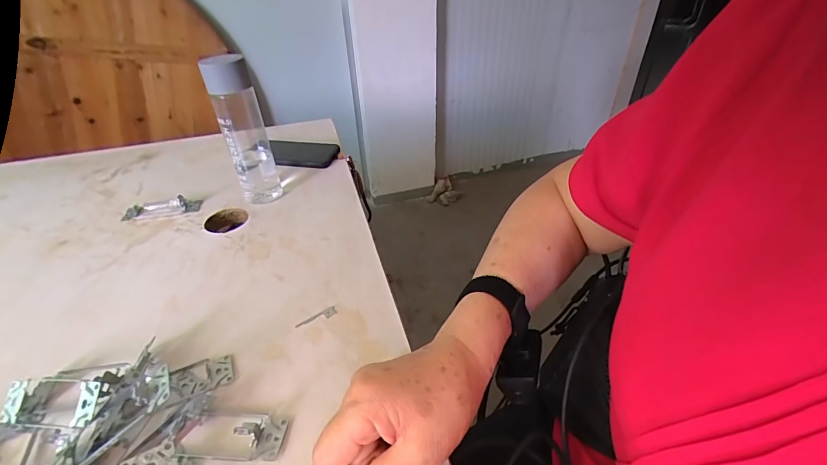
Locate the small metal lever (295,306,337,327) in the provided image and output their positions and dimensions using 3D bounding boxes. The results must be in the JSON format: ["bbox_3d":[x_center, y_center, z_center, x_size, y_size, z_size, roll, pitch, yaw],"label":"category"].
[{"bbox_3d":[-0.102,0.090,0.402,0.043,0.004,0.012,-24,43,-26],"label":"small metal lever"}]

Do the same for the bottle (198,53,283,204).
[{"bbox_3d":[-0.241,-0.145,0.551,0.055,0.208,0.059,-14,39,-16],"label":"bottle"}]

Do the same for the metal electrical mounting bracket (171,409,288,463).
[{"bbox_3d":[-0.141,0.155,0.301,0.074,0.020,0.037,1,38,3],"label":"metal electrical mounting bracket"}]

